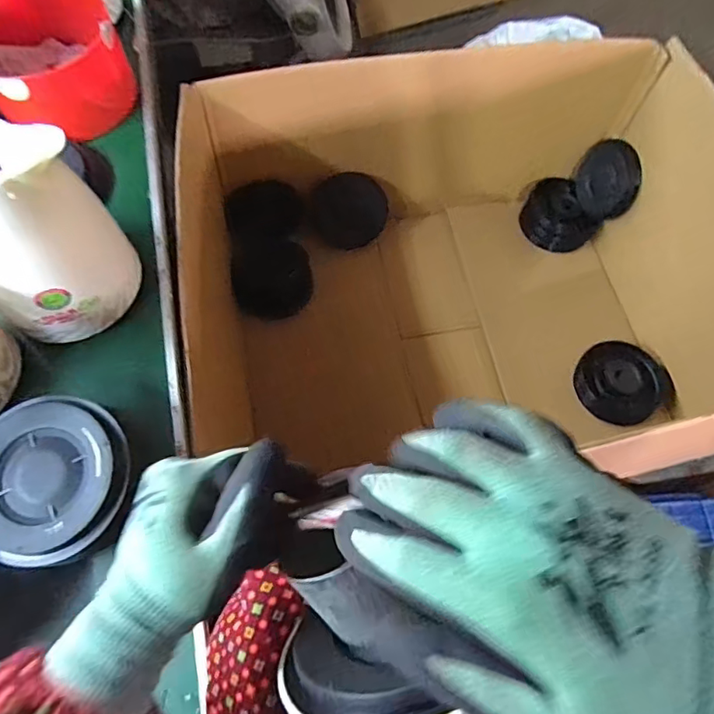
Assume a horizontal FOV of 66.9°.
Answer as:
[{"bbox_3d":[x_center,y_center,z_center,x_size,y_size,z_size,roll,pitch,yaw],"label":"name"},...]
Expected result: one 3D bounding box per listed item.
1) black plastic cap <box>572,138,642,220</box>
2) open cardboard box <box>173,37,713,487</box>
[{"bbox_3d":[0.523,-0.369,1.110,0.040,0.136,0.152,-10,67,-31],"label":"black plastic cap"},{"bbox_3d":[0.191,-0.164,0.964,0.854,0.382,0.756,-8,68,-4],"label":"open cardboard box"}]

